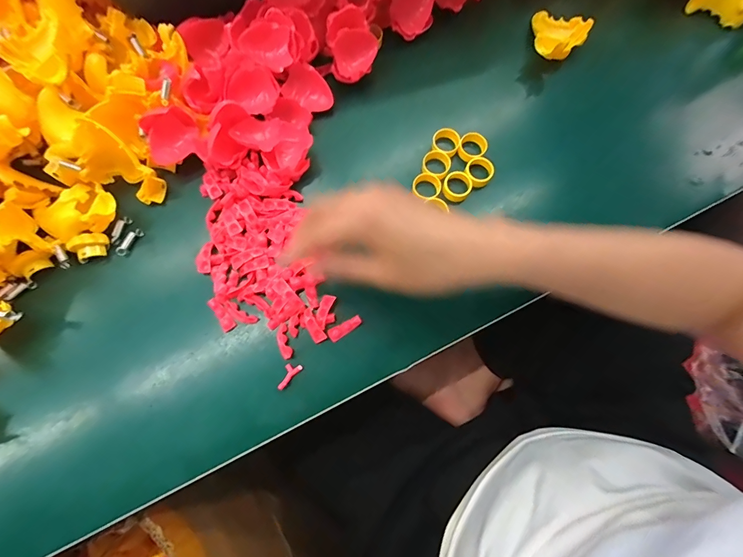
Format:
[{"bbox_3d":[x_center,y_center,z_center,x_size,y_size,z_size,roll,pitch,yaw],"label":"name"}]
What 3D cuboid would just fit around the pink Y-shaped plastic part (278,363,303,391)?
[{"bbox_3d":[-0.069,0.079,0.302,0.012,0.004,0.025,33,66,9],"label":"pink Y-shaped plastic part"}]

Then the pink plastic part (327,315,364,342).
[{"bbox_3d":[-0.022,0.042,0.314,0.030,0.009,0.011,-34,77,-7],"label":"pink plastic part"}]

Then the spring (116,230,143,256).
[{"bbox_3d":[-0.216,-0.033,0.327,0.009,0.007,0.027,33,78,9],"label":"spring"}]

